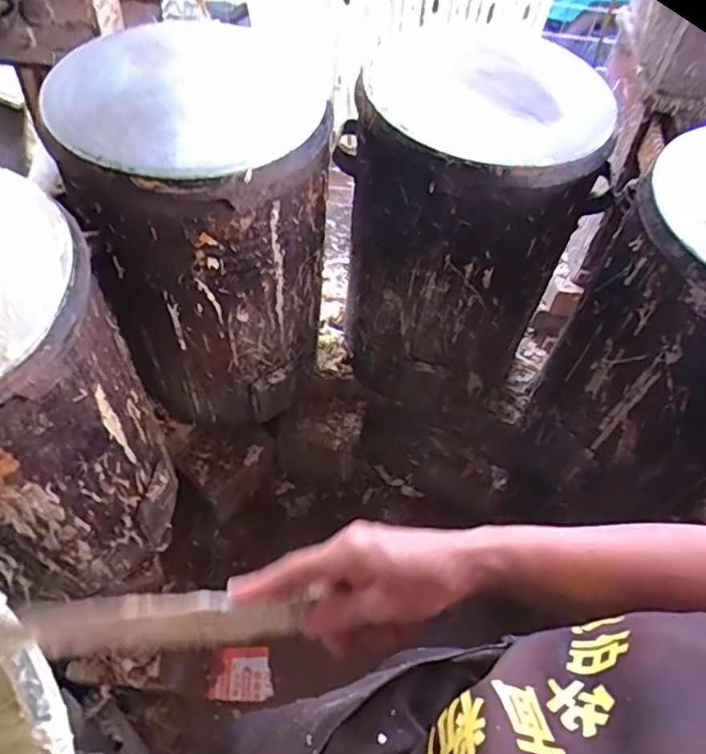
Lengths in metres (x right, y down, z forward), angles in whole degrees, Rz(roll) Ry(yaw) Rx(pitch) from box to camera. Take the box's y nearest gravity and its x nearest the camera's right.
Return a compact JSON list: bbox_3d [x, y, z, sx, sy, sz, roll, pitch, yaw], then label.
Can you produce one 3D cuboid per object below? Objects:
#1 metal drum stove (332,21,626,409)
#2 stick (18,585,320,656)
[{"bbox_3d":[0.176,-0.262,1.135,0.402,0.586,0.384,6,56,-1],"label":"metal drum stove"},{"bbox_3d":[-0.112,0.154,0.376,0.169,0.036,0.010,-1,13,-9],"label":"stick"}]

